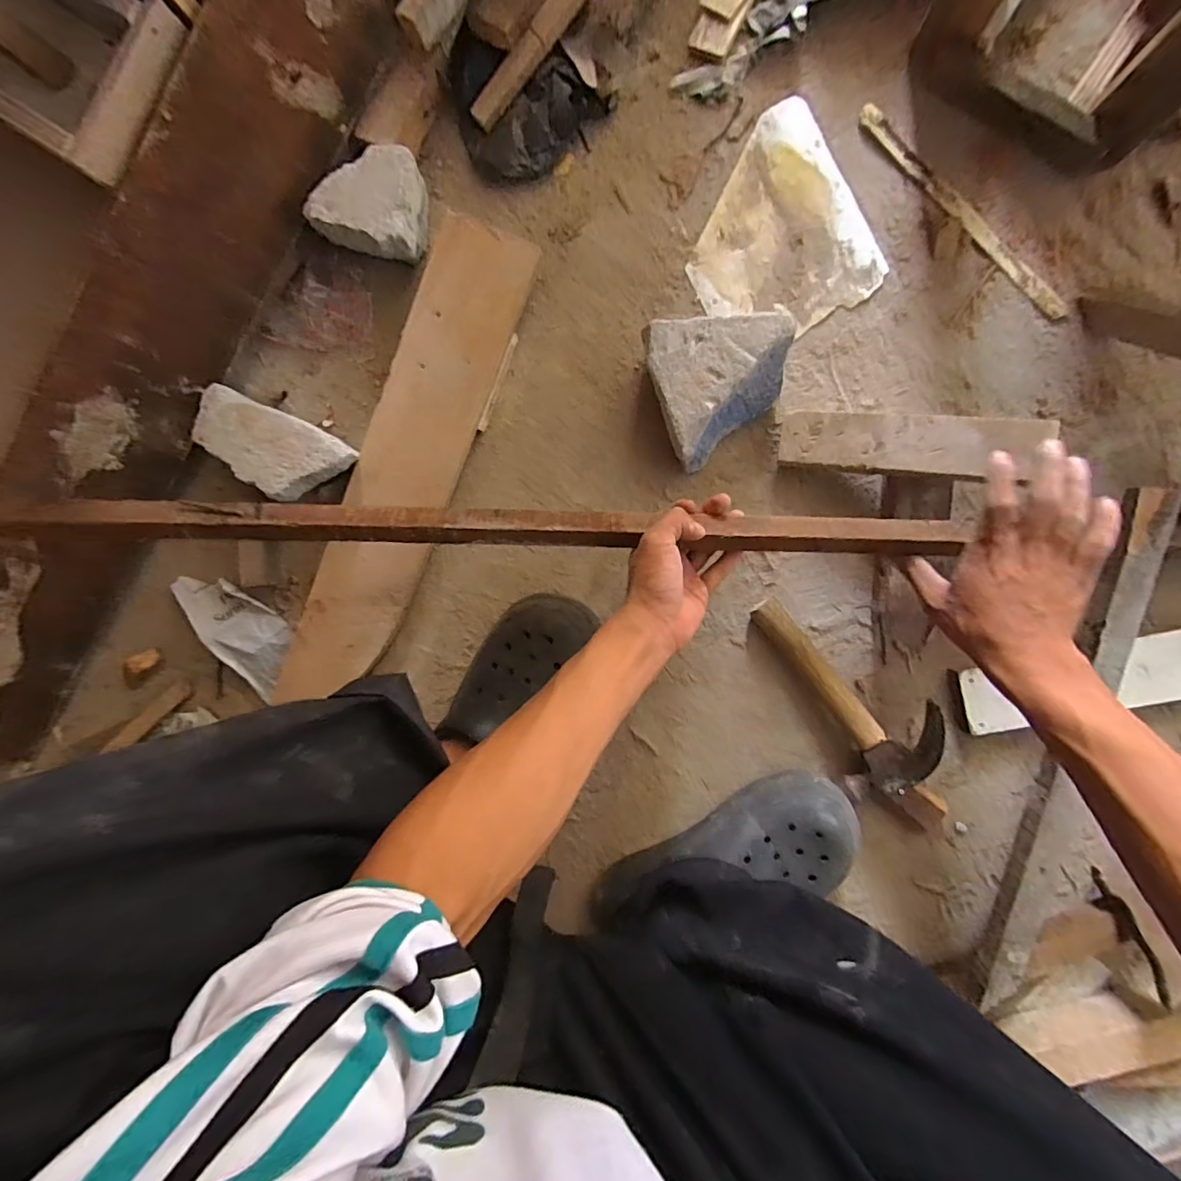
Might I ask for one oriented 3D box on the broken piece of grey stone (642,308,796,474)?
[{"bbox_3d":[0.124,-0.195,0.501,0.125,0.074,0.120,-18,91,5],"label":"broken piece of grey stone"}]

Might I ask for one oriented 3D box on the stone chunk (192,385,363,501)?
[{"bbox_3d":[-0.320,-0.143,0.530,0.152,0.038,0.079,30,95,3],"label":"stone chunk"}]

